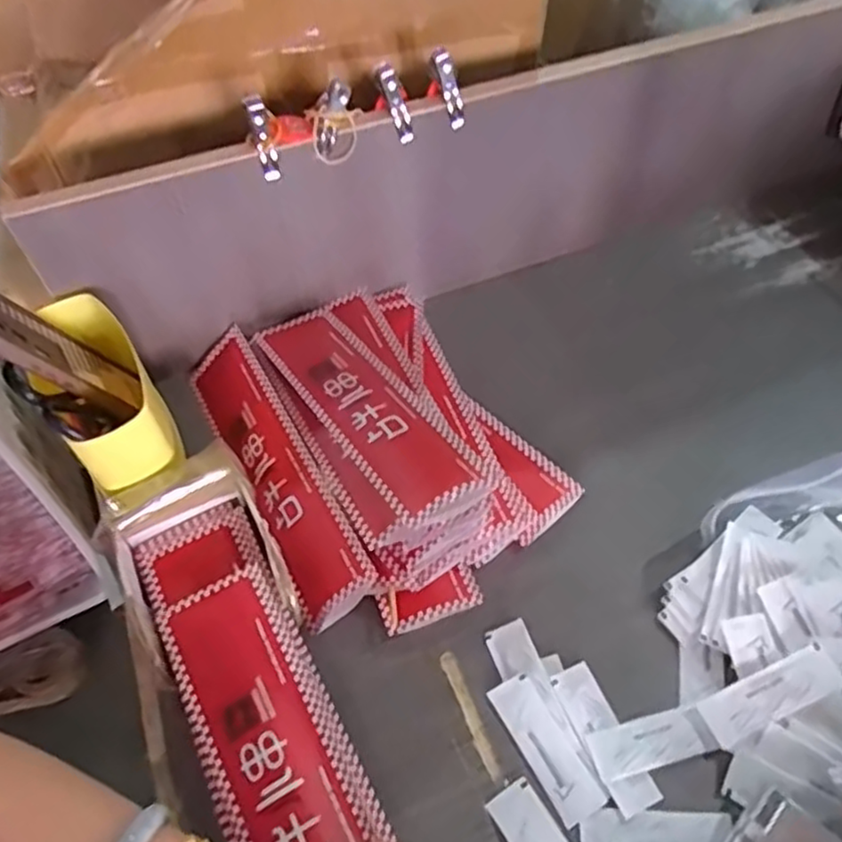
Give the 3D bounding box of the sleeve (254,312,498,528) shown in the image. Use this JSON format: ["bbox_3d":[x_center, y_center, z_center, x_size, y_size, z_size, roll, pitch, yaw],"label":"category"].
[{"bbox_3d":[-0.049,-0.018,0.552,0.070,0.023,0.284,-30,45,-17],"label":"sleeve"}]

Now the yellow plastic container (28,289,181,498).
[{"bbox_3d":[-0.246,-0.023,0.531,0.069,0.071,0.156,-31,59,-17],"label":"yellow plastic container"}]

